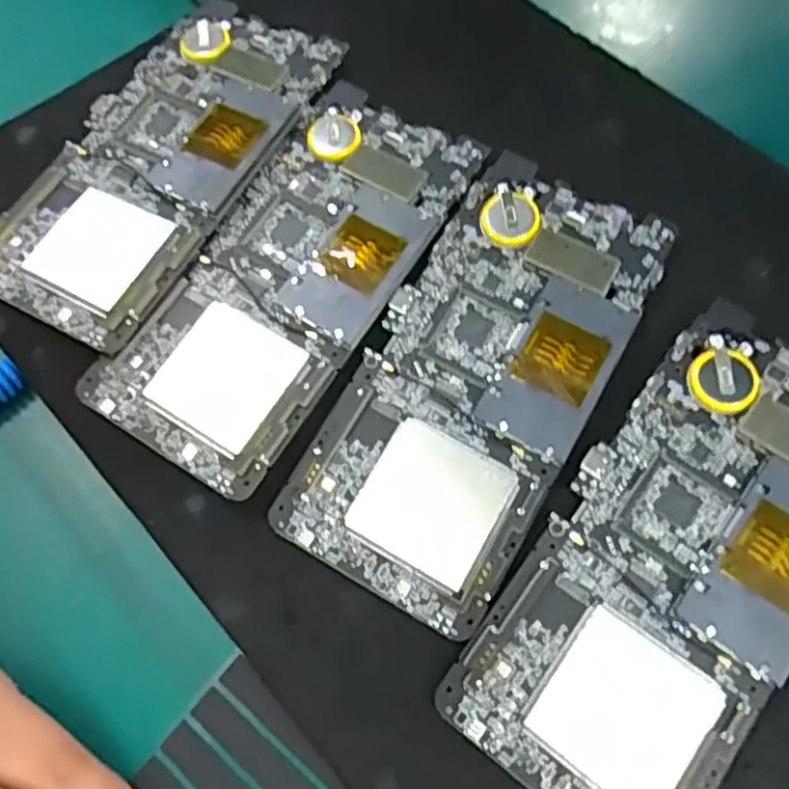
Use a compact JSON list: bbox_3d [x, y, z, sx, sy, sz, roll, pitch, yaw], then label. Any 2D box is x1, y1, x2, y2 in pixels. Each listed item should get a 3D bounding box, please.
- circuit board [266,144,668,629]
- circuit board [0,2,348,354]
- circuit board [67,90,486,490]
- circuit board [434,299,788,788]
[{"bbox_3d":[0.028,-0.005,0.219,0.072,0.005,0.151,30,79,13],"label":"circuit board"},{"bbox_3d":[-0.088,-0.088,0.252,0.071,0.009,0.147,27,72,11],"label":"circuit board"},{"bbox_3d":[-0.035,-0.042,0.235,0.067,0.005,0.151,32,76,14],"label":"circuit board"},{"bbox_3d":[0.083,0.049,0.196,0.071,0.005,0.149,35,80,16],"label":"circuit board"}]

